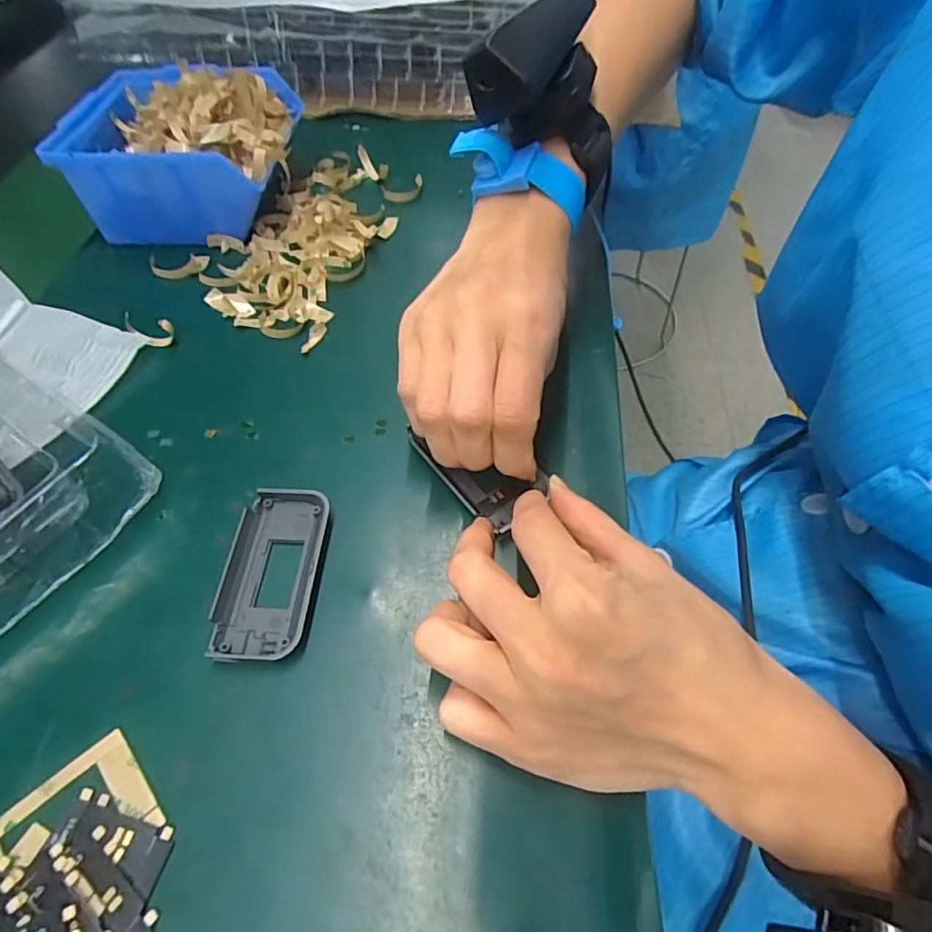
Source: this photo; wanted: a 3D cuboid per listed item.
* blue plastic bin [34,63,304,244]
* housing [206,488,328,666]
[{"bbox_3d":[-0.189,-0.216,0.386,0.137,0.067,0.129,0,55,1],"label":"blue plastic bin"},{"bbox_3d":[-0.083,0.044,0.238,0.038,0.008,0.076,2,55,2],"label":"housing"}]

